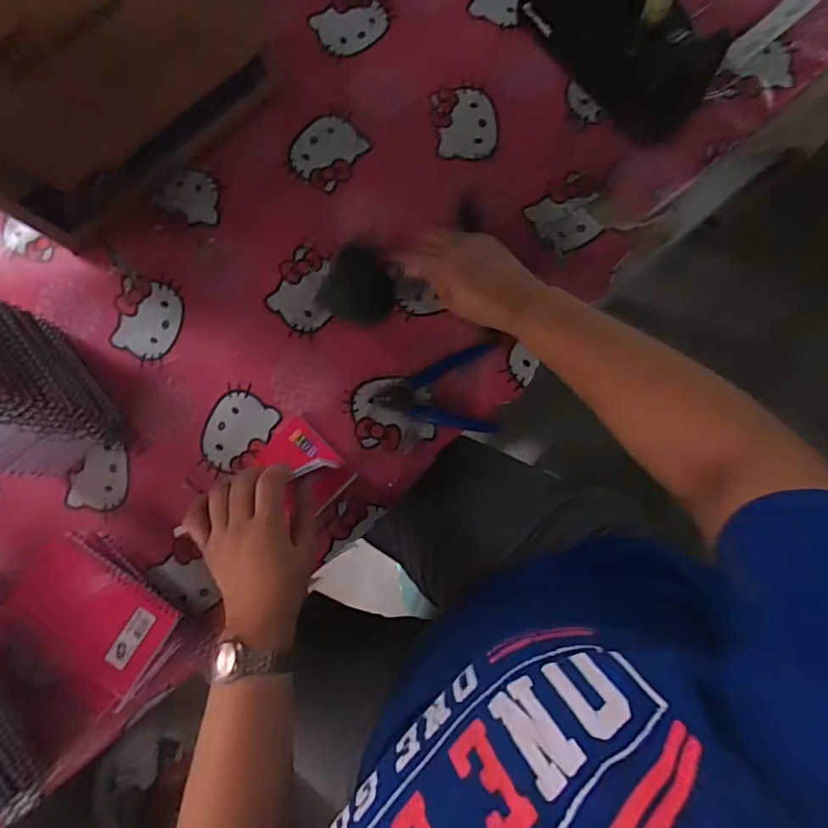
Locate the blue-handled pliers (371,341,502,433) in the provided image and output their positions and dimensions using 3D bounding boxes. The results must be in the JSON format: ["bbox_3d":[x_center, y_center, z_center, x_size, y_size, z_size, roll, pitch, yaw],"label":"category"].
[{"bbox_3d":[0.023,-0.023,0.507,0.121,0.008,0.087,-5,82,4],"label":"blue-handled pliers"}]

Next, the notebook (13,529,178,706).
[{"bbox_3d":[-0.295,0.183,0.460,0.147,0.019,0.108,34,92,13],"label":"notebook"}]

